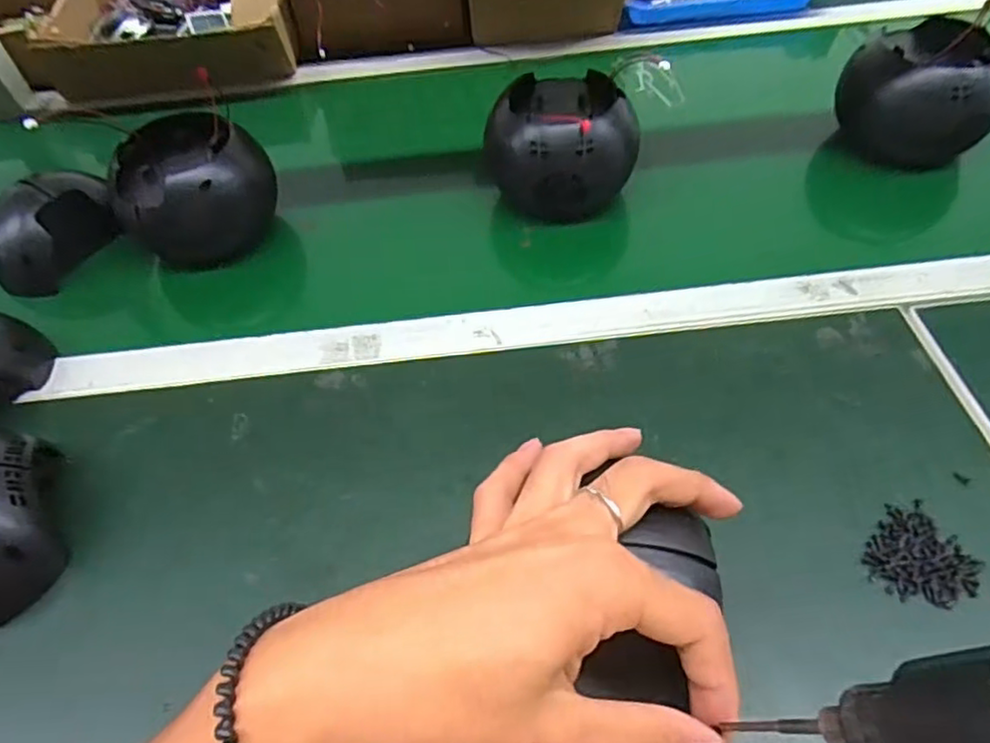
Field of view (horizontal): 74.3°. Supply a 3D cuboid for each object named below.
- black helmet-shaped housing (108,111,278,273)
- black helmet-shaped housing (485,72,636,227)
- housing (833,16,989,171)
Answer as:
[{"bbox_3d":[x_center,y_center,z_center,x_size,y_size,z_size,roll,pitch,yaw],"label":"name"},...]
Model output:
[{"bbox_3d":[-0.253,-0.147,0.564,0.129,0.106,0.084,-25,54,-15],"label":"black helmet-shaped housing"},{"bbox_3d":[0.059,-0.191,0.571,0.127,0.096,0.121,-1,51,4],"label":"black helmet-shaped housing"},{"bbox_3d":[0.385,-0.246,0.594,0.110,0.086,0.117,-2,51,3],"label":"housing"}]

